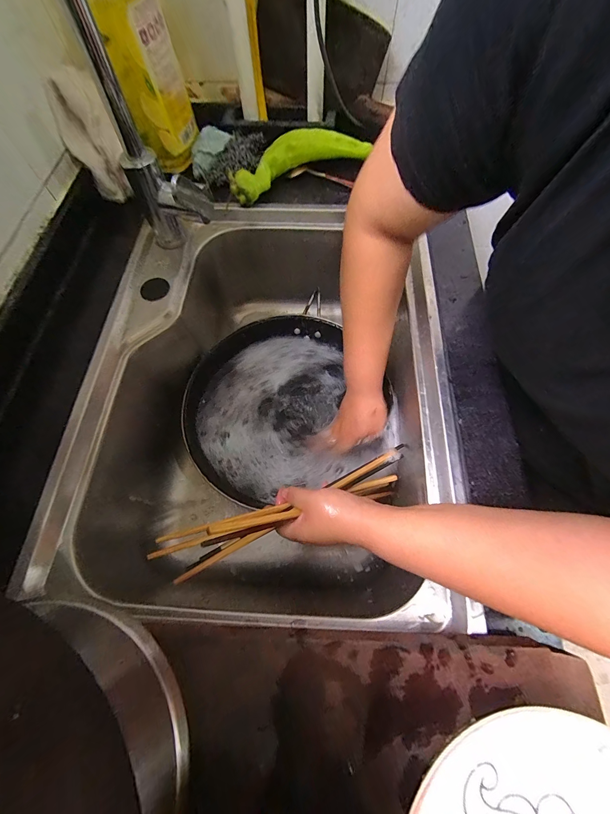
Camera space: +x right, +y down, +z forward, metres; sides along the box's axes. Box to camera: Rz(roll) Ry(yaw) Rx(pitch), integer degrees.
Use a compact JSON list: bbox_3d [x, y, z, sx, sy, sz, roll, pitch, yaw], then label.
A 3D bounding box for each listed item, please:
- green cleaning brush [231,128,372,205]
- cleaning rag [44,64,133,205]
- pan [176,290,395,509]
[{"bbox_3d":[-0.019,-0.390,0.496,0.230,0.042,0.075,-27,69,-11],"label":"green cleaning brush"},{"bbox_3d":[-0.305,-0.383,0.448,0.070,0.148,0.037,-21,38,-13],"label":"cleaning rag"},{"bbox_3d":[-0.038,0.001,0.497,0.280,0.082,0.281,-25,66,-14],"label":"pan"}]

